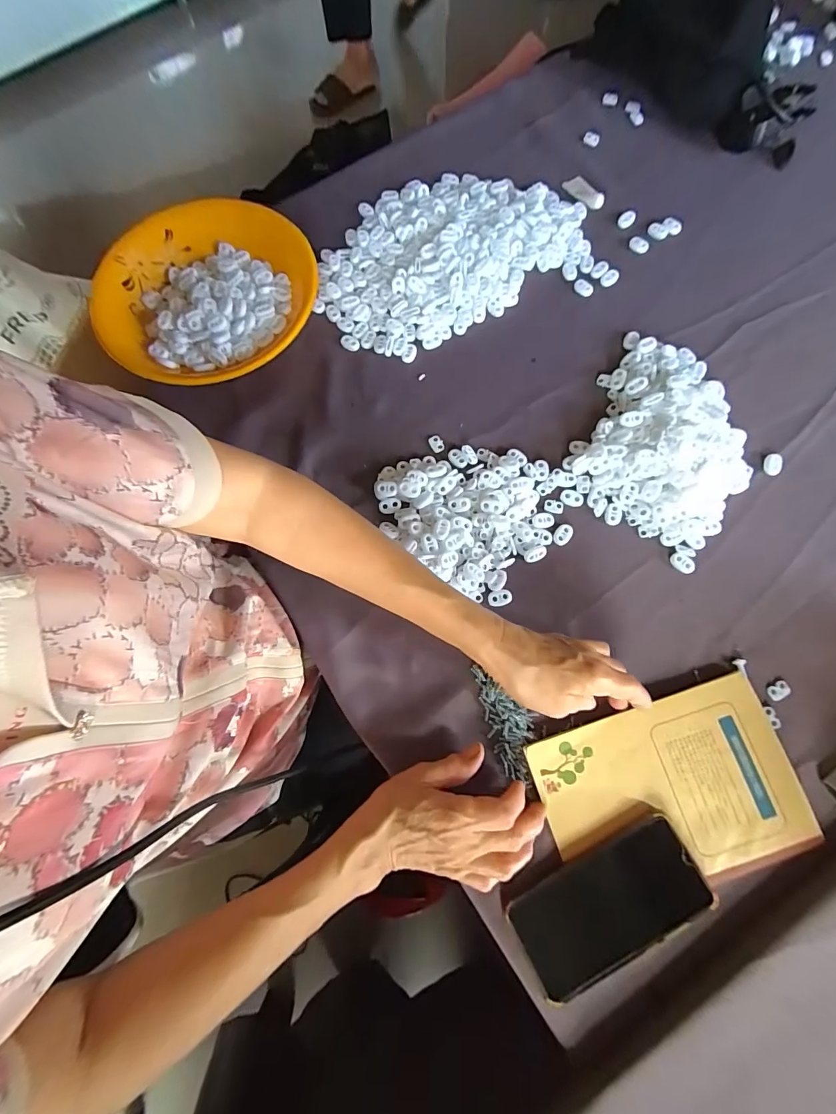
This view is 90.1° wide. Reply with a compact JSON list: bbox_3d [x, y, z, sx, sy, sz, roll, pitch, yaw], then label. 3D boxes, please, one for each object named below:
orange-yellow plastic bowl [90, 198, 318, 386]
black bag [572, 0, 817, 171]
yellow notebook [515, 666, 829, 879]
[{"bbox_3d":[-0.233,-0.292,0.471,0.237,0.038,0.231,0,75,1],"label":"orange-yellow plastic bowl"},{"bbox_3d":[0.345,-0.620,0.501,0.071,0.116,0.318,-44,78,-9],"label":"black bag"},{"bbox_3d":[0.212,0.197,0.352,0.207,0.009,0.136,-17,76,-3],"label":"yellow notebook"}]

